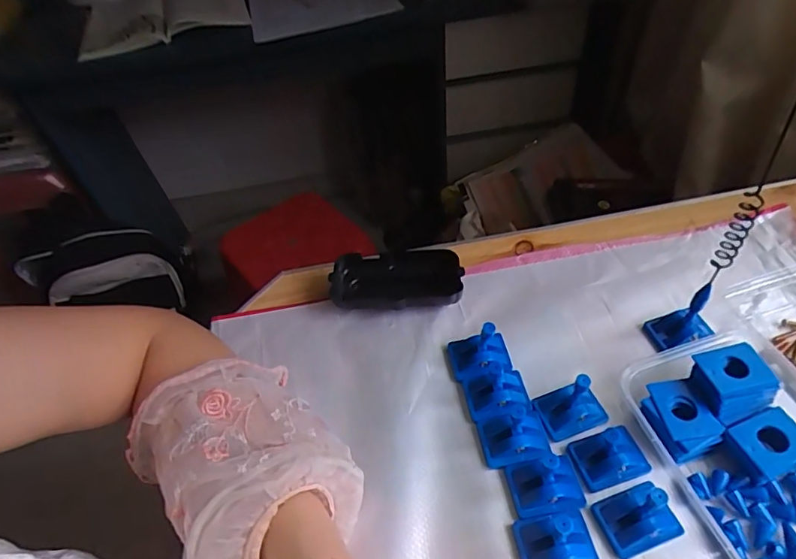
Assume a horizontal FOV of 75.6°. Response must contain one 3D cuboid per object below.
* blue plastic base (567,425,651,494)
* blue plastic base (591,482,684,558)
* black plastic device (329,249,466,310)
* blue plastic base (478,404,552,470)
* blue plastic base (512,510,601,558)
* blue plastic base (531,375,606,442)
[{"bbox_3d":[0.140,0.115,0.338,0.046,0.016,0.034,-16,49,-8],"label":"blue plastic base"},{"bbox_3d":[0.146,0.138,0.305,0.042,0.041,0.033,-16,49,-8],"label":"blue plastic base"},{"bbox_3d":[-0.001,0.000,0.442,0.110,0.028,0.052,-1,48,5],"label":"black plastic device"},{"bbox_3d":[0.079,0.106,0.353,0.044,0.023,0.039,-10,48,-3],"label":"blue plastic base"},{"bbox_3d":[0.096,0.158,0.307,0.046,0.018,0.033,-10,48,-3],"label":"blue plastic base"},{"bbox_3d":[0.121,0.082,0.353,0.043,0.040,0.034,-15,49,-7],"label":"blue plastic base"}]

